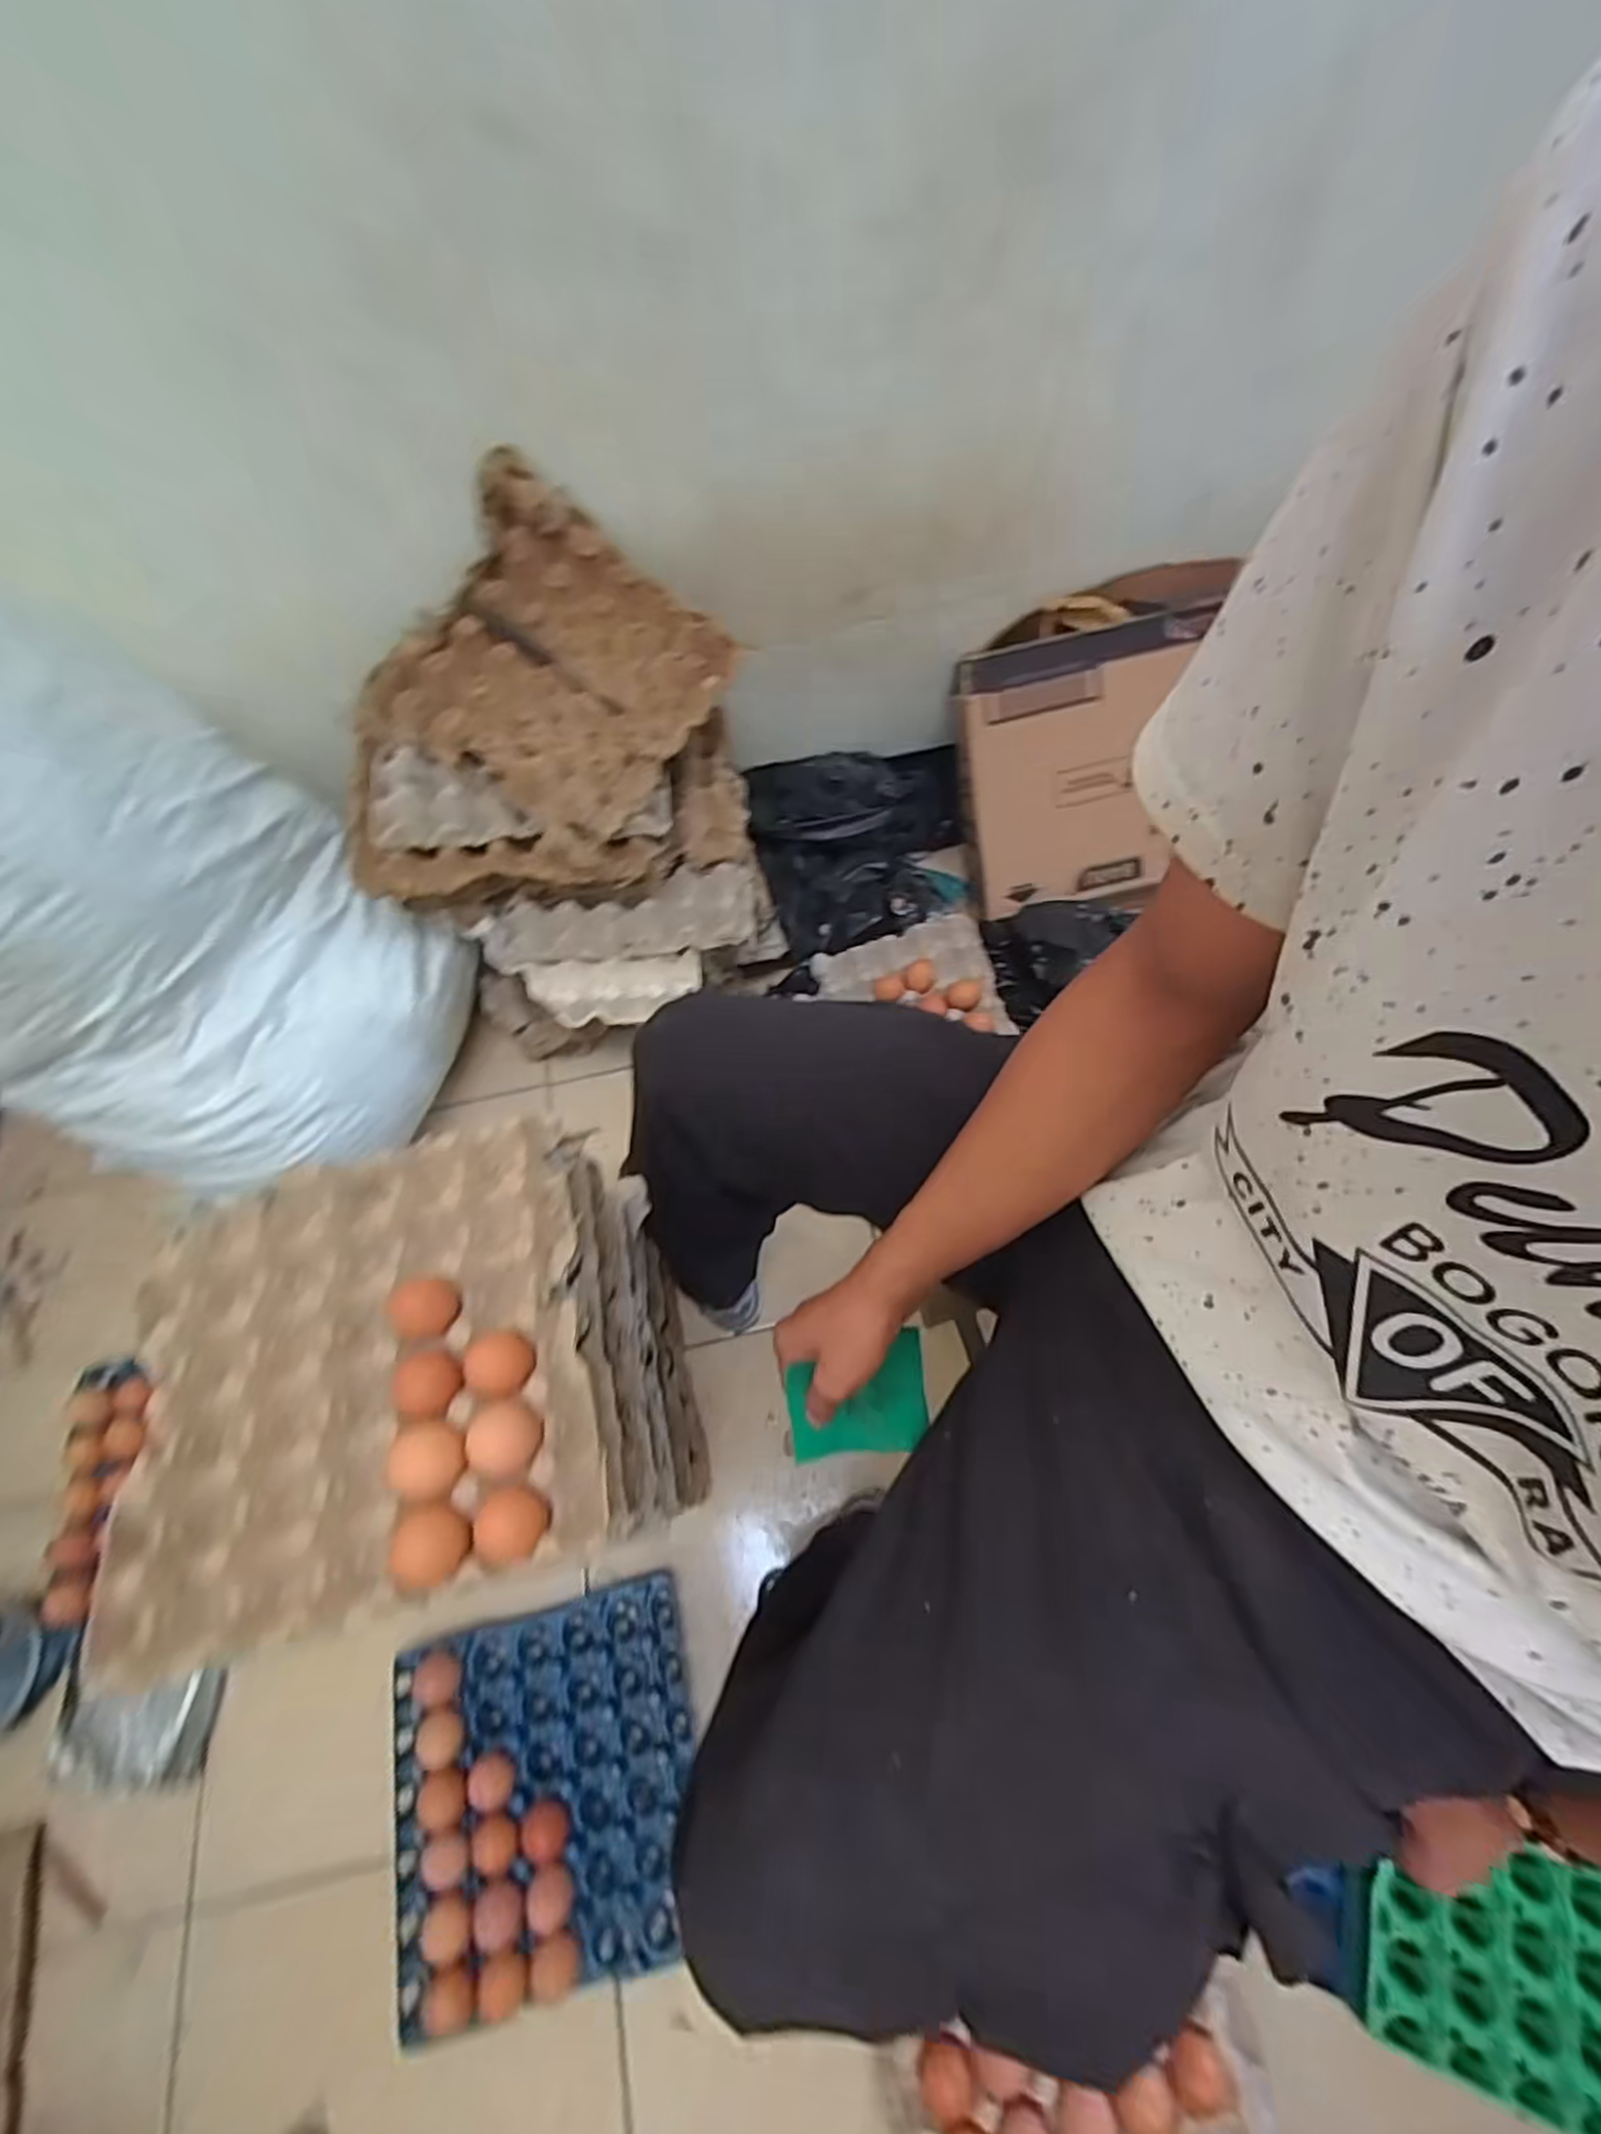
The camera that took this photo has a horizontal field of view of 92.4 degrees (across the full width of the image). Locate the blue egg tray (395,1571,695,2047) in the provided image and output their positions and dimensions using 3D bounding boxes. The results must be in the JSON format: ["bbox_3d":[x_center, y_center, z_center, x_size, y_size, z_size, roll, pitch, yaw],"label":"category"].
[{"bbox_3d":[-0.253,0.702,0.750,0.287,0.072,0.286,-12,64,-3],"label":"blue egg tray"}]

